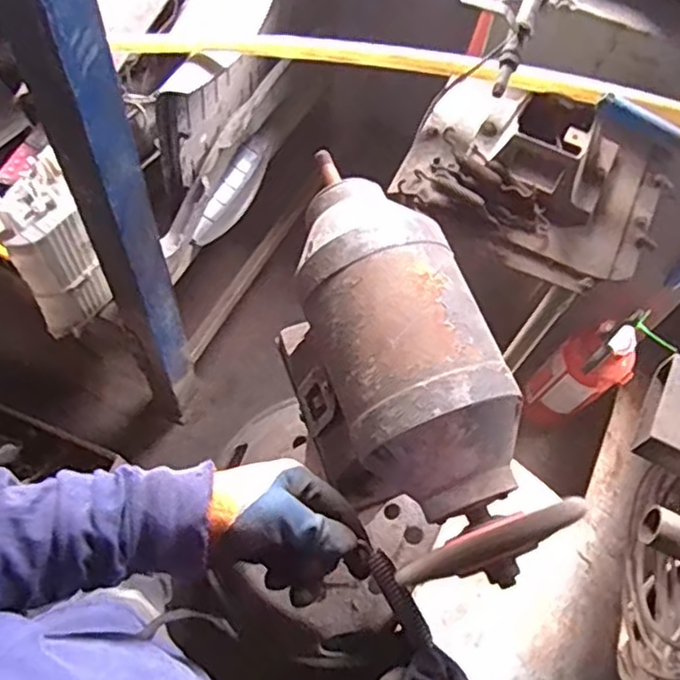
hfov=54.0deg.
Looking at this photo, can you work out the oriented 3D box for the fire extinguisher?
[{"bbox_3d":[0.482,0.065,1.338,0.124,0.391,0.124,-21,68,-11],"label":"fire extinguisher"}]

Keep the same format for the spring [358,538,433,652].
[{"bbox_3d":[0.043,0.186,0.478,0.015,0.016,0.070,-28,79,-14],"label":"spring"}]

